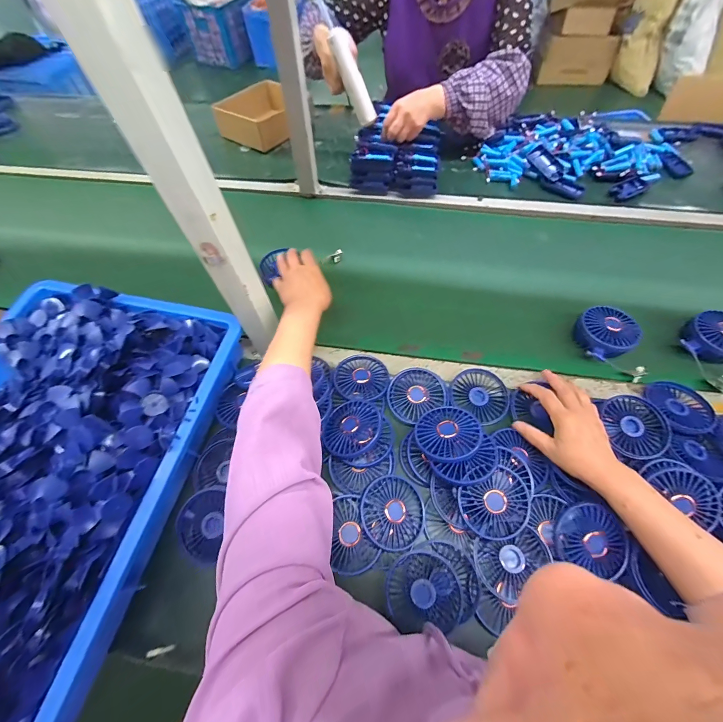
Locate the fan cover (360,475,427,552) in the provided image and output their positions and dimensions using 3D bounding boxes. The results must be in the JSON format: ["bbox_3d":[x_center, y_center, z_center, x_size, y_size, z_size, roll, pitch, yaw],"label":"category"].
[{"bbox_3d":[0.043,0.197,0.431,0.088,0.019,0.085,10,64,-22],"label":"fan cover"}]

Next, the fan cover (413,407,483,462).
[{"bbox_3d":[0.118,0.096,0.452,0.086,0.014,0.083,-8,42,8],"label":"fan cover"}]

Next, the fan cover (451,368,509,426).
[{"bbox_3d":[0.188,0.050,0.521,0.086,0.010,0.081,30,65,18],"label":"fan cover"}]

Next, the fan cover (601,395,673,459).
[{"bbox_3d":[0.395,0.092,0.474,0.077,0.016,0.090,-6,60,-1],"label":"fan cover"}]

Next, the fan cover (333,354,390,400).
[{"bbox_3d":[0.001,0.025,0.534,0.085,0.018,0.082,-1,60,2],"label":"fan cover"}]

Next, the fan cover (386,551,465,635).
[{"bbox_3d":[0.076,0.277,0.399,0.086,0.013,0.080,-8,60,-2],"label":"fan cover"}]

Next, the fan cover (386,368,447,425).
[{"bbox_3d":[0.084,0.049,0.514,0.086,0.022,0.077,-27,62,-13],"label":"fan cover"}]

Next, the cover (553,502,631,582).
[{"bbox_3d":[0.282,0.215,0.400,0.078,0.018,0.073,19,63,13],"label":"cover"}]

